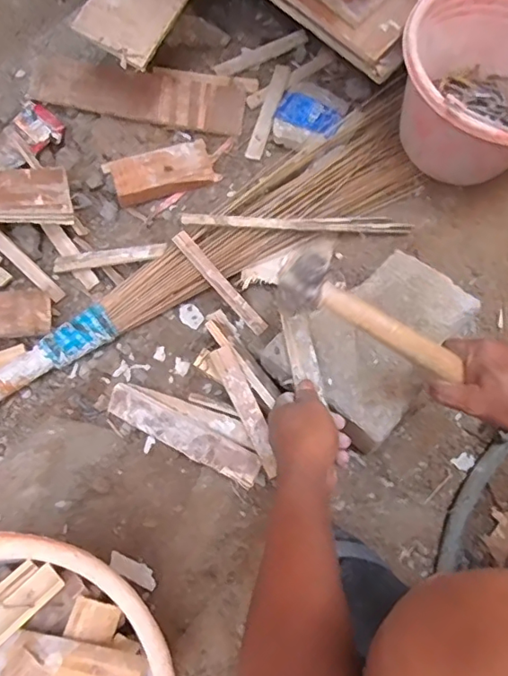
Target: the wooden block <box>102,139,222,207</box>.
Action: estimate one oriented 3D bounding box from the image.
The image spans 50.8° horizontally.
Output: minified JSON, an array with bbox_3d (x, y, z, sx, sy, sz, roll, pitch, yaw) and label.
[{"bbox_3d":[-0.131,-0.242,0.766,0.153,0.037,0.068,-19,75,-4],"label":"wooden block"}]

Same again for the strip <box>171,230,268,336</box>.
[{"bbox_3d":[-0.043,-0.070,0.687,0.020,0.009,0.163,-43,96,-10],"label":"strip"}]

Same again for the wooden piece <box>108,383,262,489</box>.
[{"bbox_3d":[-0.084,0.113,0.632,0.200,0.013,0.041,26,98,16],"label":"wooden piece"}]

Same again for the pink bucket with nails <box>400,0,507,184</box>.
[{"bbox_3d":[0.308,-0.316,0.713,0.243,0.179,0.232,0,74,1],"label":"pink bucket with nails"}]

